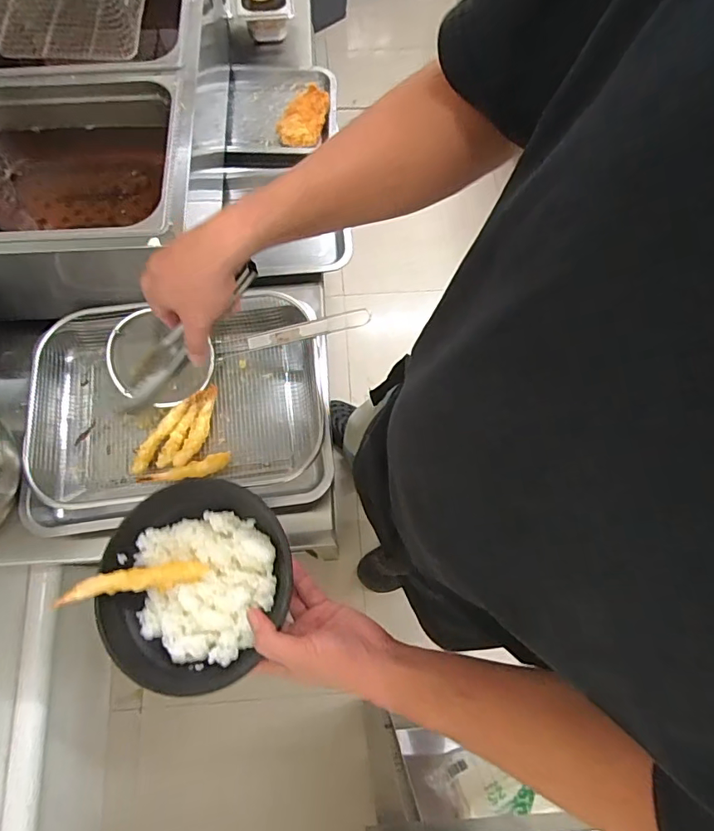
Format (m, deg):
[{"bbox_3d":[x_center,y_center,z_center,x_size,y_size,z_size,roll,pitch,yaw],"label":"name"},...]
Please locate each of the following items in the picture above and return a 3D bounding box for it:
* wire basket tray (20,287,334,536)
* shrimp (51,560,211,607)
[{"bbox_3d":[-0.229,0.000,0.638,0.370,0.077,0.302,-7,71,-3],"label":"wire basket tray"},{"bbox_3d":[-0.200,0.150,0.440,0.121,0.013,0.023,-5,70,-19],"label":"shrimp"}]

